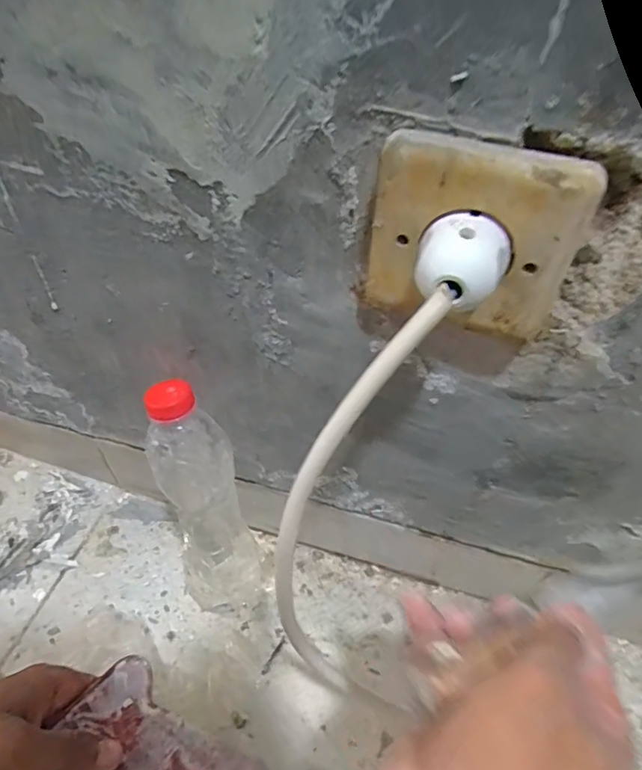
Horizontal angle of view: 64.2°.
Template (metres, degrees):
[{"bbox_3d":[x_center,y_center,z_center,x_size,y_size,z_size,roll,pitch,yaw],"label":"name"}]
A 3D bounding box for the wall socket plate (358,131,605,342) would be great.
[{"bbox_3d":[0.059,-0.057,0.209,0.080,0.077,0.009,17,49,12],"label":"wall socket plate"}]

